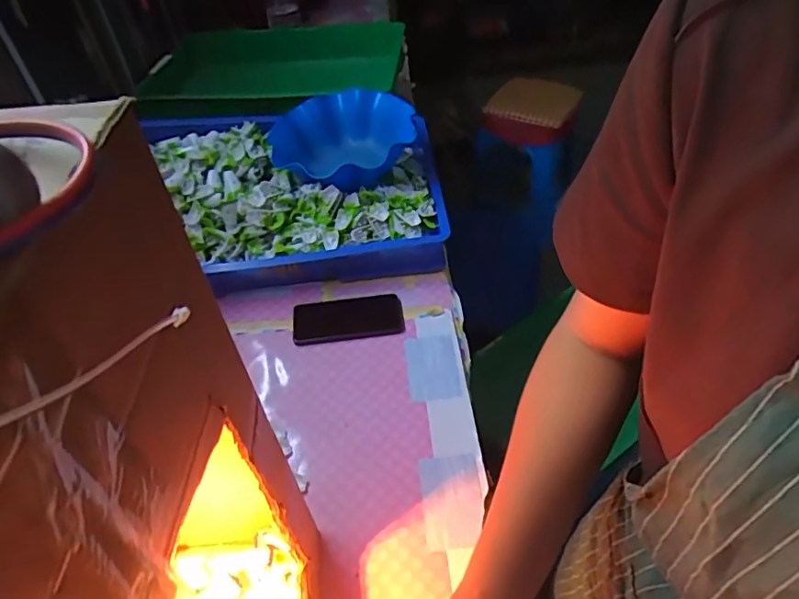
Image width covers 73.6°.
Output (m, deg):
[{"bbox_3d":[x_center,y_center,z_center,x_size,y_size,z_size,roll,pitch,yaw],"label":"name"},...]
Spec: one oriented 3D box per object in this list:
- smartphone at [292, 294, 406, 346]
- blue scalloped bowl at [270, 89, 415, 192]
[{"bbox_3d":[-0.078,0.026,0.808,0.162,0.012,0.087,-6,49,-6],"label":"smartphone"},{"bbox_3d":[-0.097,-0.259,0.901,0.241,0.091,0.220,-3,44,3],"label":"blue scalloped bowl"}]

